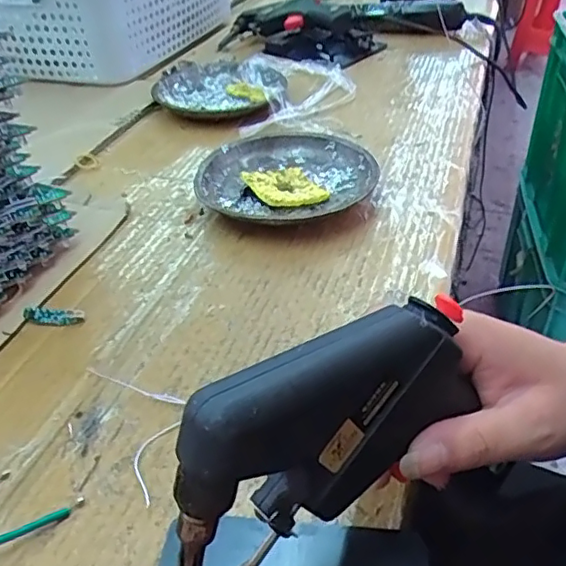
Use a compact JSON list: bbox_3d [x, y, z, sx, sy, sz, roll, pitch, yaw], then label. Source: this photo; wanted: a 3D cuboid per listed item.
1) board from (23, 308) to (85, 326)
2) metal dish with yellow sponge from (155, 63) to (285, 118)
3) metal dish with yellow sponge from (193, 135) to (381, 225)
[{"bbox_3d":[-0.151,0.021,0.388,0.041,0.006,0.010,4,38,8],"label":"board"},{"bbox_3d":[-0.073,-0.234,0.702,0.152,0.026,0.175,-3,38,-1],"label":"metal dish with yellow sponge"},{"bbox_3d":[-0.001,-0.089,0.508,0.142,0.031,0.129,-23,42,-25],"label":"metal dish with yellow sponge"}]

